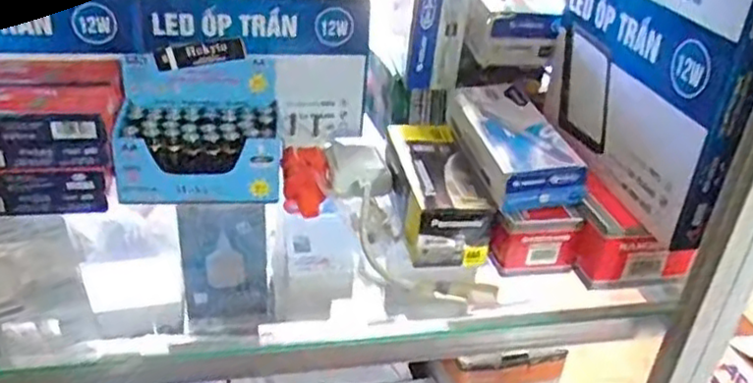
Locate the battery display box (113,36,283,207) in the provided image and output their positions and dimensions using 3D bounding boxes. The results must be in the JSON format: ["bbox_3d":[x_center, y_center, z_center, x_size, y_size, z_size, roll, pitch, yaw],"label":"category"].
[{"bbox_3d":[-0.134,-0.054,0.529,0.119,0.092,0.094,0,31,-8],"label":"battery display box"}]

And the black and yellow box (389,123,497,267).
[{"bbox_3d":[0.046,-0.006,0.518,0.057,0.051,0.139,2,31,-5],"label":"black and yellow box"}]

